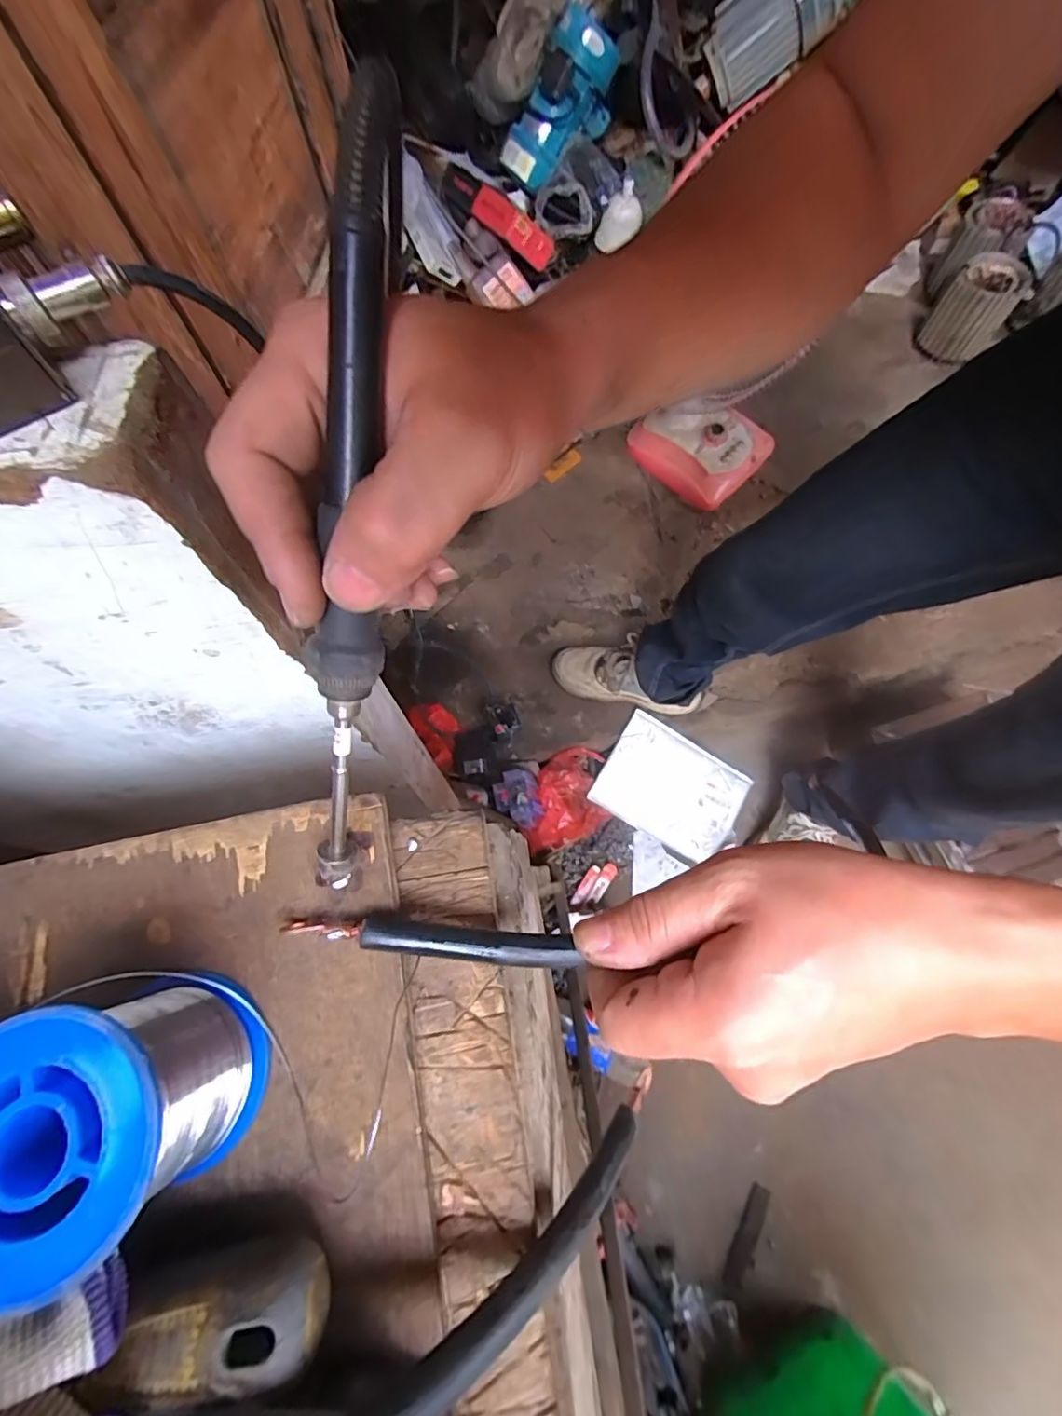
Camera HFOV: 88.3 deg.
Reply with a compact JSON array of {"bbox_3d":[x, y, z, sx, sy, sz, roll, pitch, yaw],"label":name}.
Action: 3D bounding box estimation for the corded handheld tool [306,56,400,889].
[{"bbox_3d":[-0.053,-0.035,0.160,0.018,0.015,0.221,14,114,8],"label":"corded handheld tool"}]

